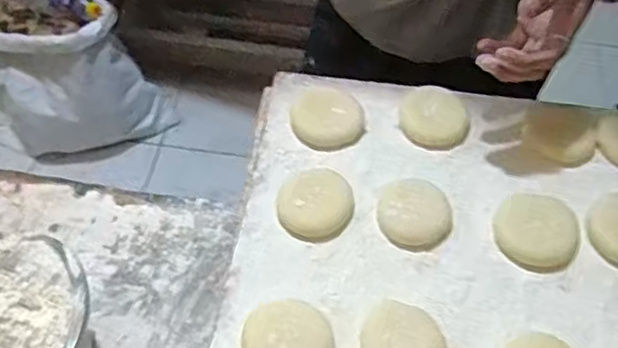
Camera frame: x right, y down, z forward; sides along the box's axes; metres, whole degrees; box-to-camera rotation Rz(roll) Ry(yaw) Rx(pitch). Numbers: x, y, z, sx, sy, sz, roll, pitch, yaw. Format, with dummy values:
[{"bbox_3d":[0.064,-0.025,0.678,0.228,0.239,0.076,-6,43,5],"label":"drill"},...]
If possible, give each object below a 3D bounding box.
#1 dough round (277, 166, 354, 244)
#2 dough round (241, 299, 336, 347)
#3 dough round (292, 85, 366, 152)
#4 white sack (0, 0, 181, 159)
[{"bbox_3d":[0.006,0.026,0.548,0.062,0.019,0.063,1,55,-1],"label":"dough round"},{"bbox_3d":[-0.016,0.126,0.473,0.066,0.016,0.062,1,55,-1],"label":"dough round"},{"bbox_3d":[0.018,-0.053,0.608,0.063,0.018,0.065,1,55,-1],"label":"dough round"},{"bbox_3d":[-0.612,-0.263,1.594,0.417,0.377,0.301,37,61,22],"label":"white sack"}]

